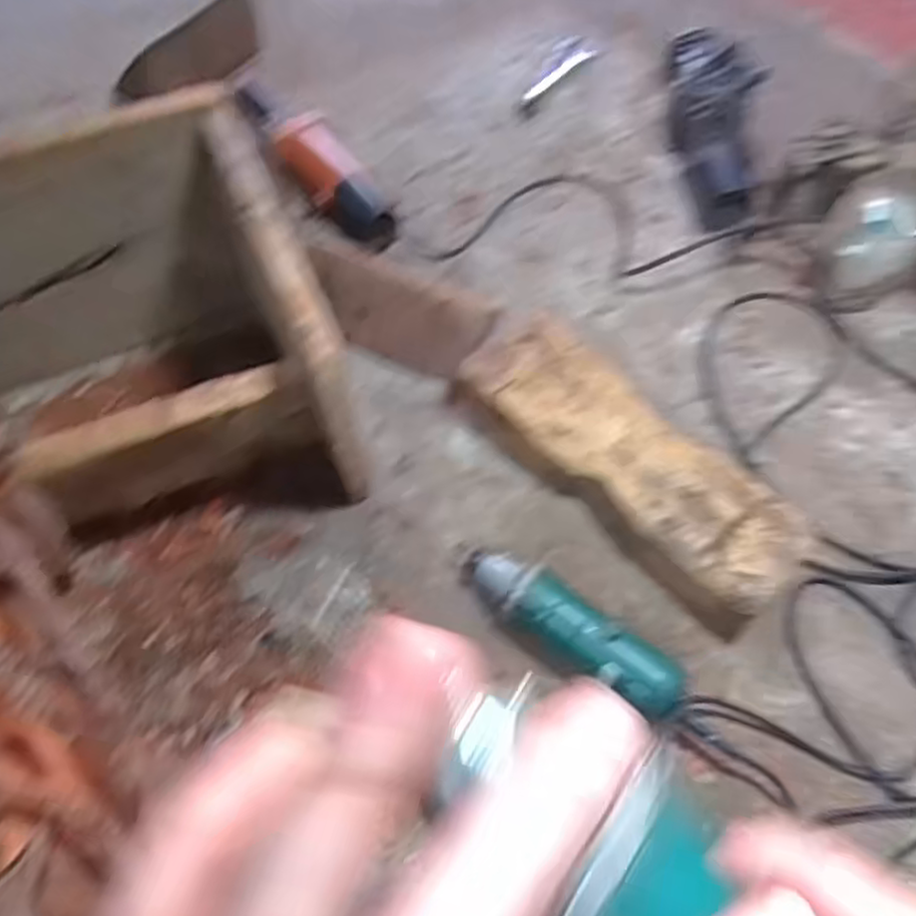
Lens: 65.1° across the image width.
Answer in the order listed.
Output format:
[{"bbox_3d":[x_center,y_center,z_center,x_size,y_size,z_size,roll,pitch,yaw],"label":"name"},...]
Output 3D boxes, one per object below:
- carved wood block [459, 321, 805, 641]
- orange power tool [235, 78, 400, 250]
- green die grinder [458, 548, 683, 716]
[{"bbox_3d":[0.149,0.006,0.652,0.116,0.078,0.328,-39,69,-20],"label":"carved wood block"},{"bbox_3d":[-0.186,-0.374,0.871,0.072,0.059,0.346,-31,68,-18],"label":"orange power tool"},{"bbox_3d":[0.088,0.138,0.588,0.199,0.059,0.052,36,66,14],"label":"green die grinder"}]

